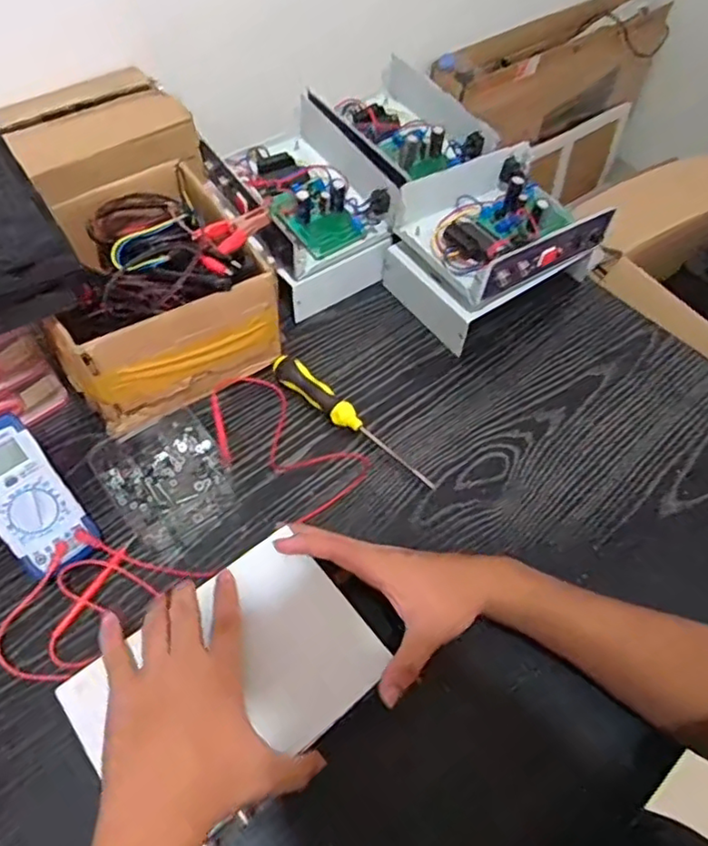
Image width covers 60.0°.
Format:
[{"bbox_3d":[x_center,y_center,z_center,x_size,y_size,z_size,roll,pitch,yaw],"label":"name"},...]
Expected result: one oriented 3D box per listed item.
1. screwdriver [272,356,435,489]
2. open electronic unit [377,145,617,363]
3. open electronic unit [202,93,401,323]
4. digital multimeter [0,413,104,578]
[{"bbox_3d":[-0.002,-0.004,0.634,0.209,0.022,0.027,37,63,20],"label":"screwdriver"},{"bbox_3d":[0.157,-0.207,0.717,0.203,0.116,0.160,-32,63,-21],"label":"open electronic unit"},{"bbox_3d":[-0.059,-0.256,0.731,0.159,0.104,0.218,-30,63,-20],"label":"open electronic unit"},{"bbox_3d":[-0.285,0.064,0.529,0.065,0.033,0.134,-37,105,-25],"label":"digital multimeter"}]

